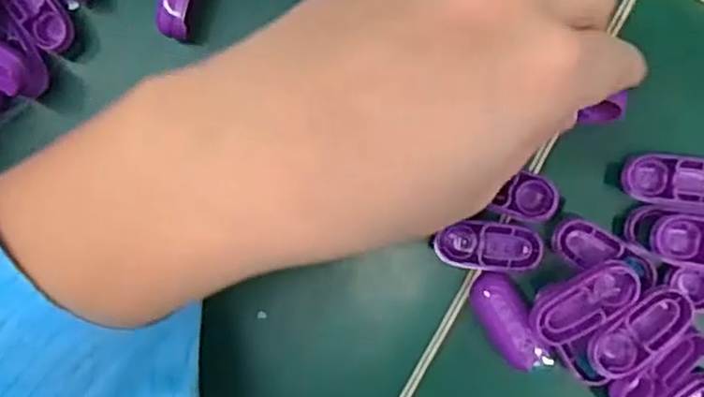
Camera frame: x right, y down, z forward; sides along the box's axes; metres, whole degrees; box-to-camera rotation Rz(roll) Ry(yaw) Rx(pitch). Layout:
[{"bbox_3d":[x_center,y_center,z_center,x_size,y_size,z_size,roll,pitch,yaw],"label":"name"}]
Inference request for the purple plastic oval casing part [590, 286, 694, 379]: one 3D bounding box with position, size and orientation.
[{"bbox_3d":[0.087,0.040,0.220,0.033,0.009,0.016,-39,82,4],"label":"purple plastic oval casing part"}]

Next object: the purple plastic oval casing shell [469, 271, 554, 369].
[{"bbox_3d":[0.050,0.040,0.234,0.014,0.005,0.034,-29,83,5],"label":"purple plastic oval casing shell"}]

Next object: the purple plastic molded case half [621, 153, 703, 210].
[{"bbox_3d":[0.103,-0.005,0.228,0.034,0.005,0.017,6,87,8],"label":"purple plastic molded case half"}]

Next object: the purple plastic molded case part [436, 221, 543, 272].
[{"bbox_3d":[0.044,0.016,0.237,0.033,0.005,0.015,6,87,8],"label":"purple plastic molded case part"}]

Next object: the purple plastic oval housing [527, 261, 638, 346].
[{"bbox_3d":[0.071,0.032,0.223,0.033,0.011,0.017,-31,83,5],"label":"purple plastic oval housing"}]

